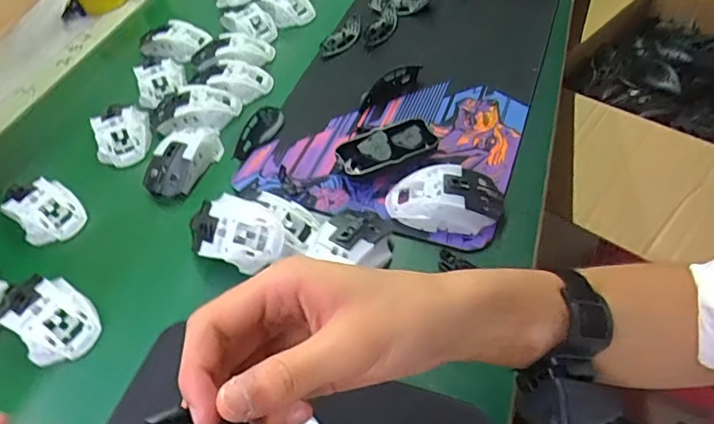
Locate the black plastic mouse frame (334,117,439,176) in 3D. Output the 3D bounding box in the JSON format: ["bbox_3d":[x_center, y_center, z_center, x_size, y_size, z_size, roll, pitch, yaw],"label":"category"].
[{"bbox_3d":[0.035,-0.068,0.578,0.109,0.029,0.052,-20,51,-10],"label":"black plastic mouse frame"}]

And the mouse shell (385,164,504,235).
[{"bbox_3d":[0.089,-0.012,0.527,0.112,0.037,0.061,-2,50,5],"label":"mouse shell"}]

